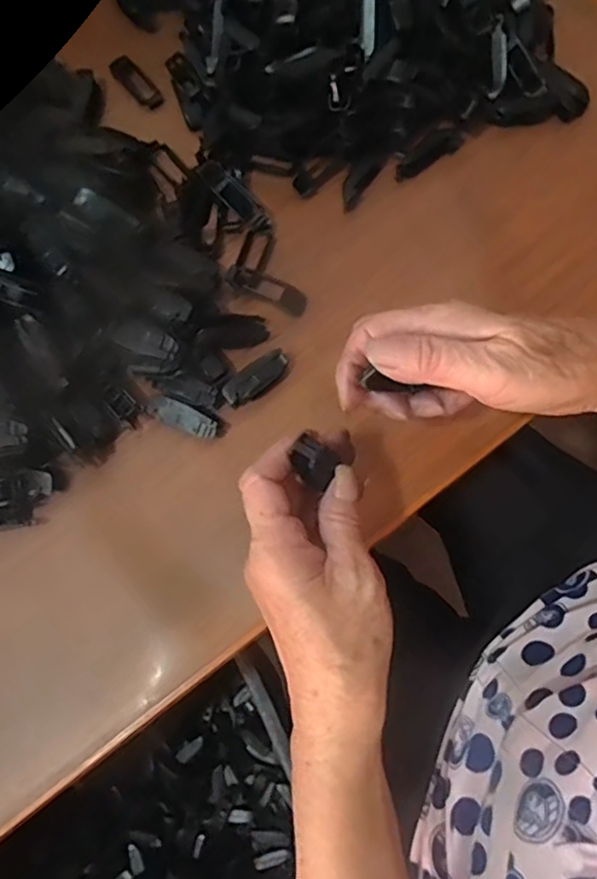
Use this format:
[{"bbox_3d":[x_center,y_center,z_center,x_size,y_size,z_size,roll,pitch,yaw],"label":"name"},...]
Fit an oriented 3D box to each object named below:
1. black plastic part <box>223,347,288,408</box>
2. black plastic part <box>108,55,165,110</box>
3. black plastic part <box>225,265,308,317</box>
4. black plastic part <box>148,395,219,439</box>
[{"bbox_3d":[-0.028,-0.040,0.403,0.047,0.020,0.016,-35,75,-8],"label":"black plastic part"},{"bbox_3d":[-0.129,-0.284,0.484,0.019,0.008,0.056,-35,75,-8],"label":"black plastic part"},{"bbox_3d":[-0.021,-0.103,0.415,0.057,0.009,0.017,24,75,-6],"label":"black plastic part"},{"bbox_3d":[-0.072,-0.014,0.393,0.044,0.021,0.017,23,75,9],"label":"black plastic part"}]

